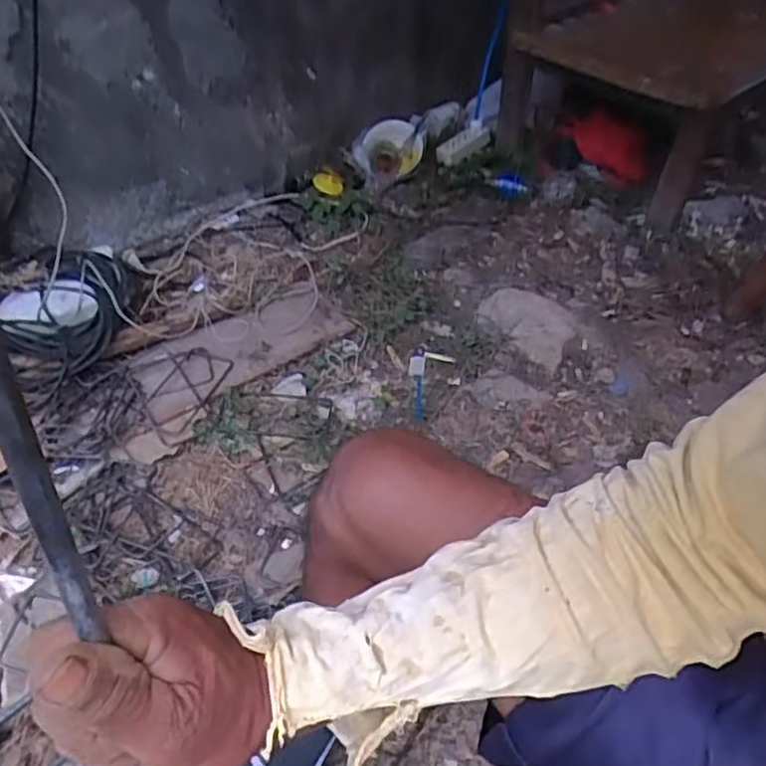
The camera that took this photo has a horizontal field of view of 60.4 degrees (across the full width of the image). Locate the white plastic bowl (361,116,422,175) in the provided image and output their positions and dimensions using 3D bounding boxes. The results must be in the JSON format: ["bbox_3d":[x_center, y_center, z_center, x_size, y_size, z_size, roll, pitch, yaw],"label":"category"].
[{"bbox_3d":[0.025,-0.594,1.671,0.145,0.136,0.037,3,-3,-19],"label":"white plastic bowl"}]

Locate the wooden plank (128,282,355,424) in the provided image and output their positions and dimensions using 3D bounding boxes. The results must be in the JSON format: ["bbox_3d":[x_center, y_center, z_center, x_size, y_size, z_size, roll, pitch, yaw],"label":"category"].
[{"bbox_3d":[-0.265,-0.074,1.237,0.399,0.030,0.185,-27,55,-24],"label":"wooden plank"}]

